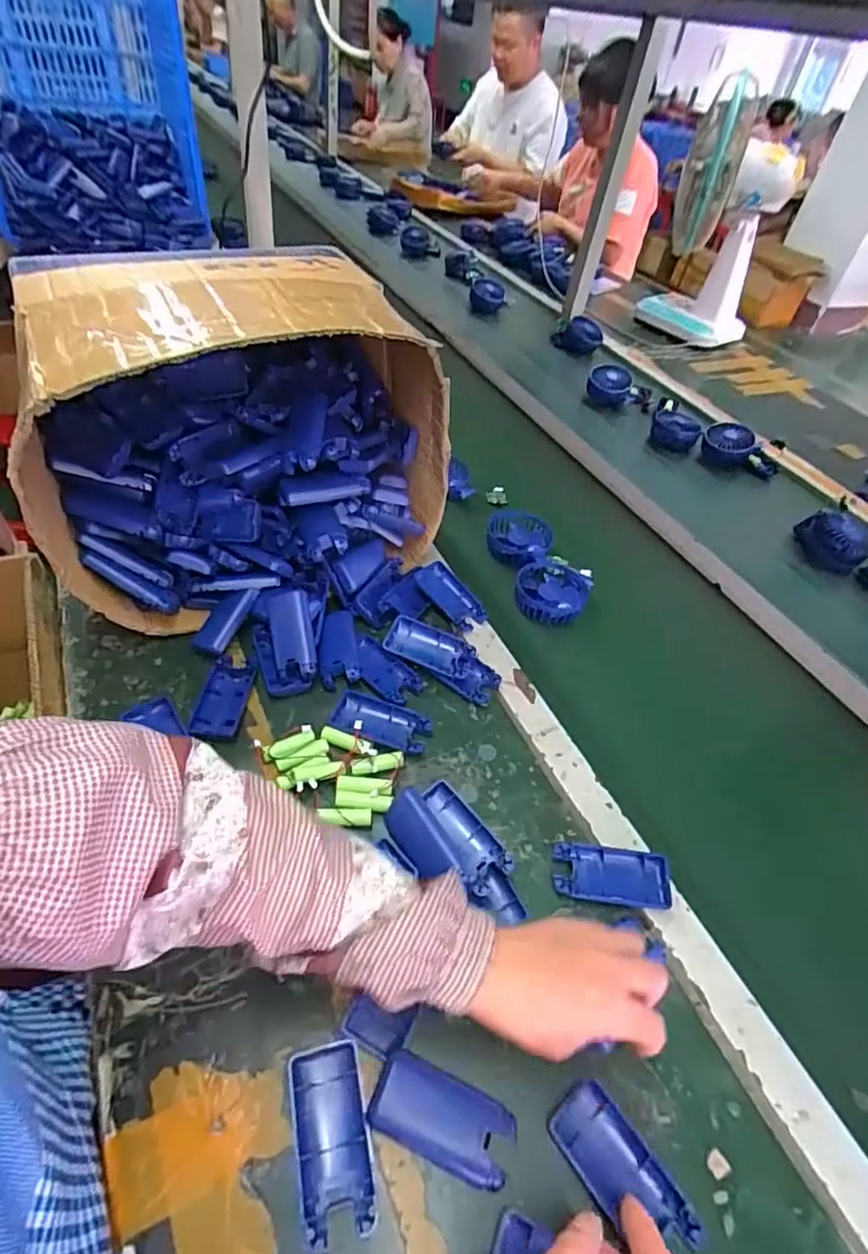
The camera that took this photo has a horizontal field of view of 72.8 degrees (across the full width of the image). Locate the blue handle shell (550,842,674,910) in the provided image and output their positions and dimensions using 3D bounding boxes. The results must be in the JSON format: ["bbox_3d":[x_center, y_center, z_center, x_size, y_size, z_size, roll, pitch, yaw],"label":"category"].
[{"bbox_3d":[0.149,0.211,0.497,0.095,0.017,0.046,8,46,0],"label":"blue handle shell"}]

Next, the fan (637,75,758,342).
[{"bbox_3d":[0.690,-0.964,1.402,0.260,0.472,0.333,25,47,14],"label":"fan"}]

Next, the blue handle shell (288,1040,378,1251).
[{"bbox_3d":[-0.064,0.319,0.369,0.045,0.013,0.092,-7,48,-14],"label":"blue handle shell"}]

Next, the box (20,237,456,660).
[{"bbox_3d":[-0.192,-0.194,0.629,0.382,0.286,0.274,-13,49,-18],"label":"box"}]

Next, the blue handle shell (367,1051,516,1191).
[{"bbox_3d":[0.005,0.316,0.379,0.089,0.018,0.043,20,47,12],"label":"blue handle shell"}]

